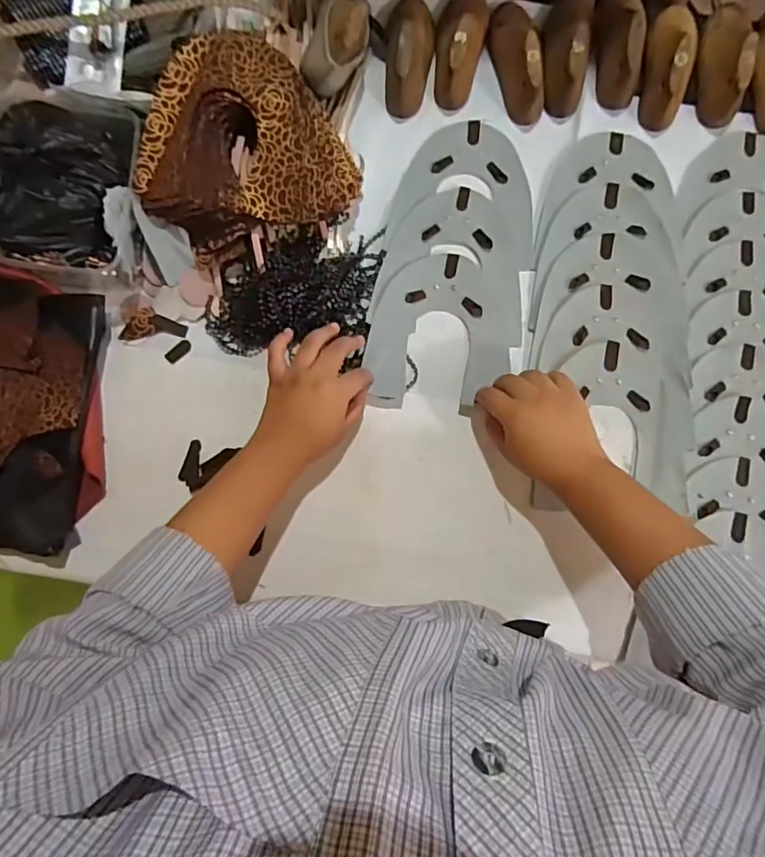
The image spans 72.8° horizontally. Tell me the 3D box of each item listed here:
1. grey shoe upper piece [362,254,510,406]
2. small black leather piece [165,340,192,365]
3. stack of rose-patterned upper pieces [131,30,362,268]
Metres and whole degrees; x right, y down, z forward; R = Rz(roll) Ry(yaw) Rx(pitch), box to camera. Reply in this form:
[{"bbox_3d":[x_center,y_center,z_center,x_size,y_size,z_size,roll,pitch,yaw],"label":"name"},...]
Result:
[{"bbox_3d":[0.057,-0.102,0.518,0.136,0.010,0.149,4,80,2],"label":"grey shoe upper piece"},{"bbox_3d":[-0.202,-0.077,0.517,0.012,0.006,0.027,40,83,7],"label":"small black leather piece"},{"bbox_3d":[-0.133,-0.267,0.485,0.189,0.066,0.177,-17,80,-2],"label":"stack of rose-patterned upper pieces"}]

